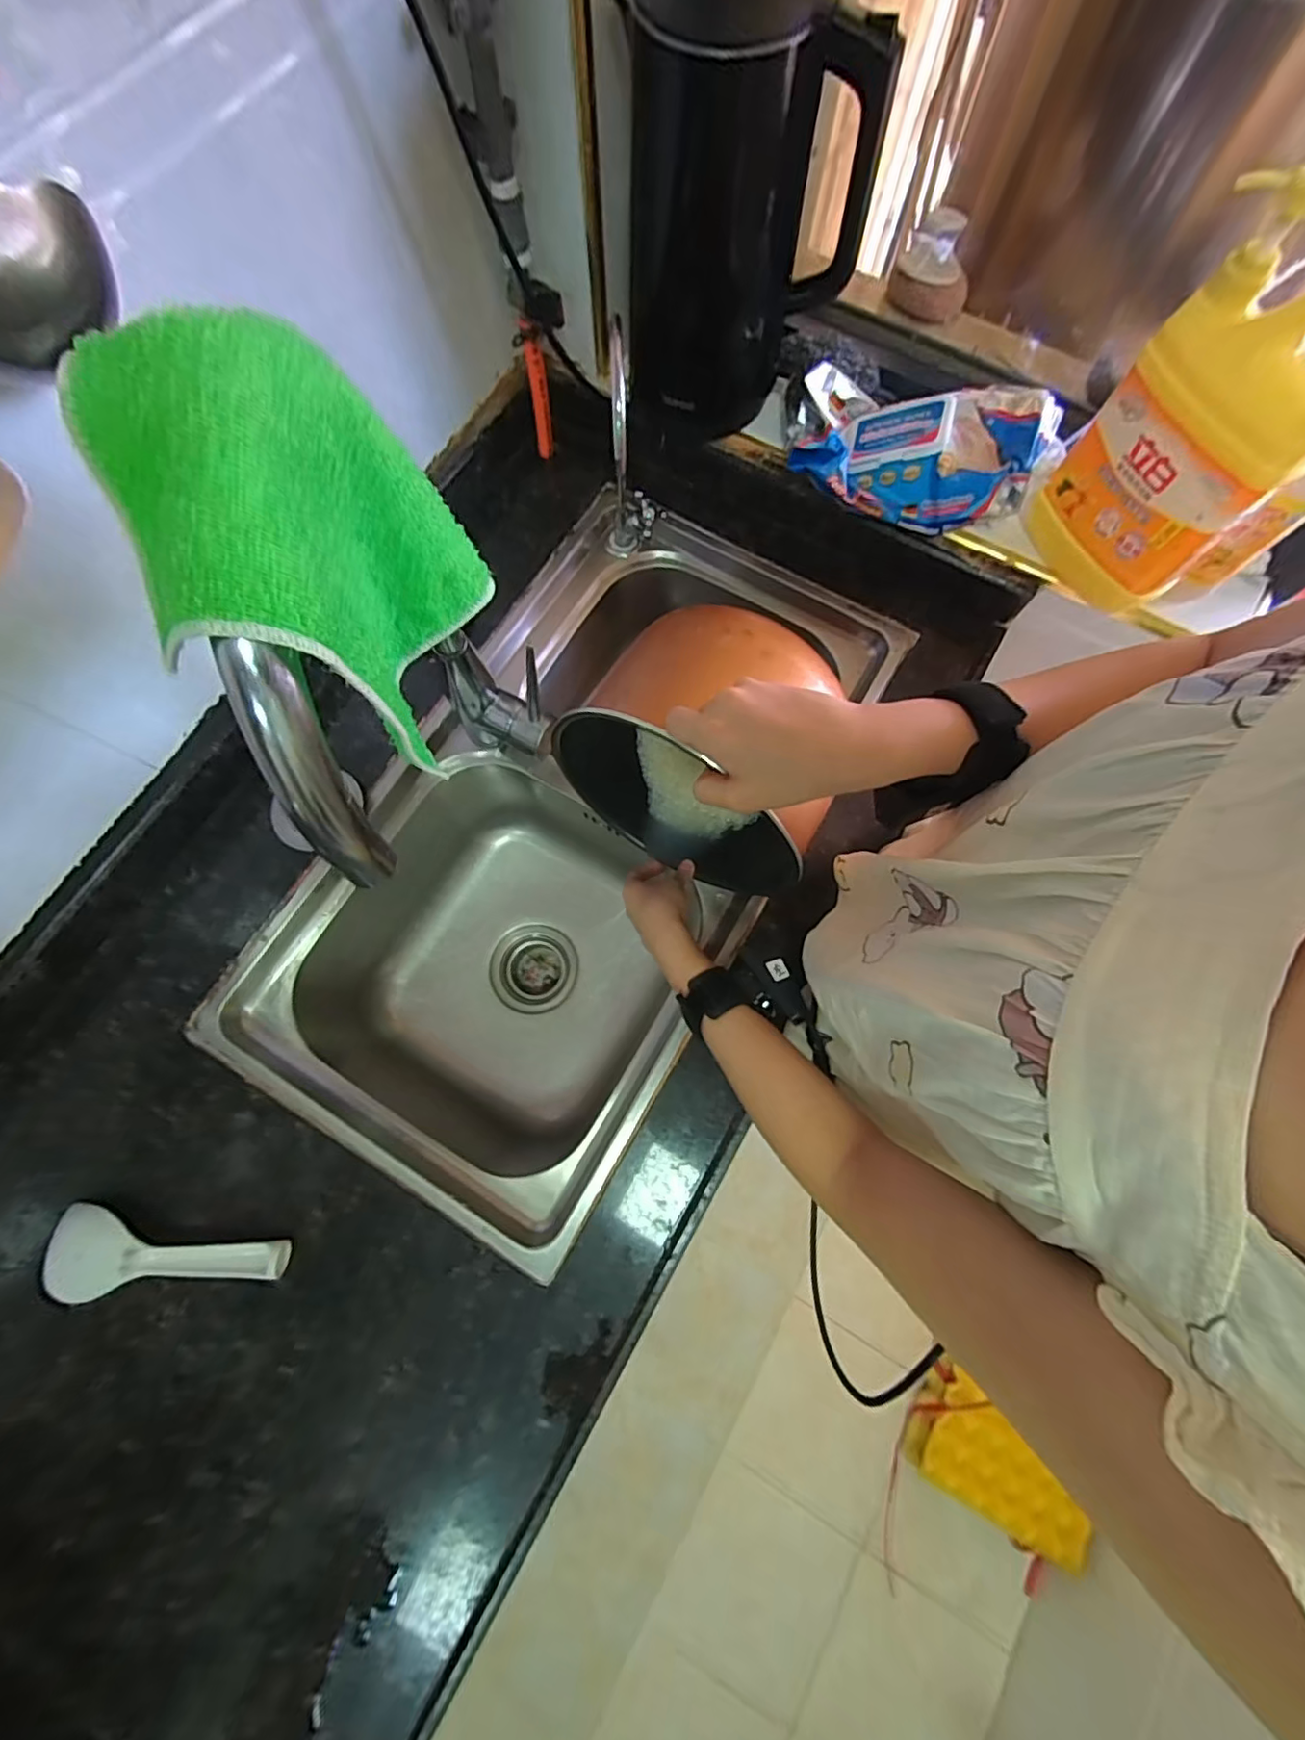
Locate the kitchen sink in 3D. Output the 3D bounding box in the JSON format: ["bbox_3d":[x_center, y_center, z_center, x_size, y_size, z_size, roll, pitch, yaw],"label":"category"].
[{"bbox_3d":[-0.072,-0.035,0.663,0.391,0.209,0.711,31,77,7],"label":"kitchen sink"}]

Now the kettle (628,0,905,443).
[{"bbox_3d":[0.079,-0.568,0.513,0.199,0.262,0.139,0,76,-1],"label":"kettle"}]

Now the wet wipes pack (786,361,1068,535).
[{"bbox_3d":[0.265,-0.417,0.570,0.237,0.064,0.121,15,76,3],"label":"wet wipes pack"}]

